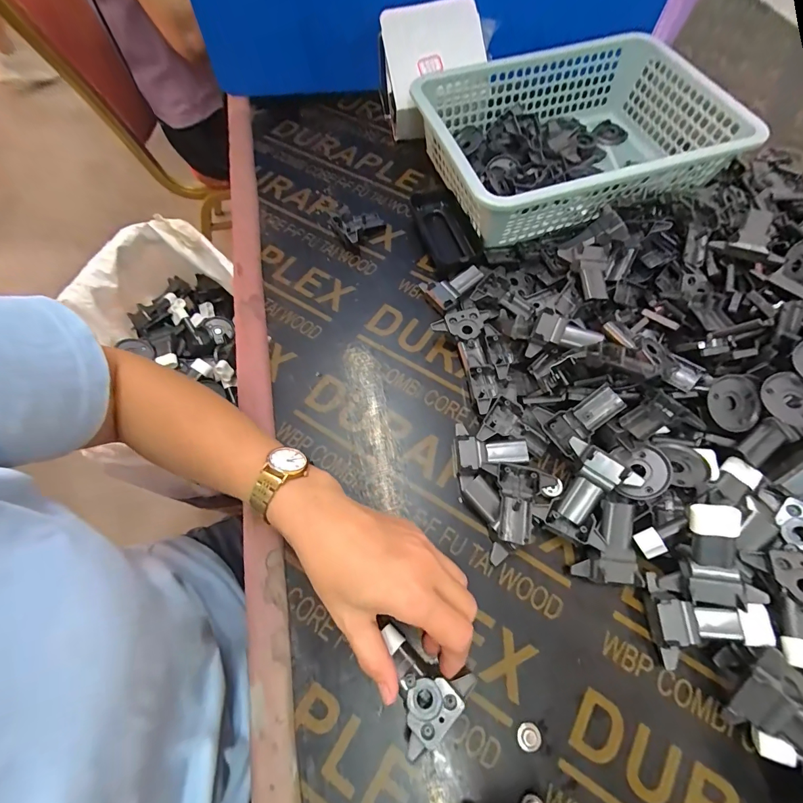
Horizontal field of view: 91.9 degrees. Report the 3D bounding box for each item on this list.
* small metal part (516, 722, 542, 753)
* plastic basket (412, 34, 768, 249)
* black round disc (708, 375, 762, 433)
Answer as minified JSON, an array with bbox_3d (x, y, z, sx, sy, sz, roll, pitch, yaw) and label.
[{"bbox_3d":[0.082,0.216,0.249,0.015,0.004,0.015,0,65,0],"label":"small metal part"},{"bbox_3d":[0.195,-0.297,0.442,0.306,0.078,0.227,-13,66,-6],"label":"plastic basket"},{"bbox_3d":[0.256,0.001,0.299,0.037,0.004,0.042,-14,85,-2],"label":"black round disc"}]

